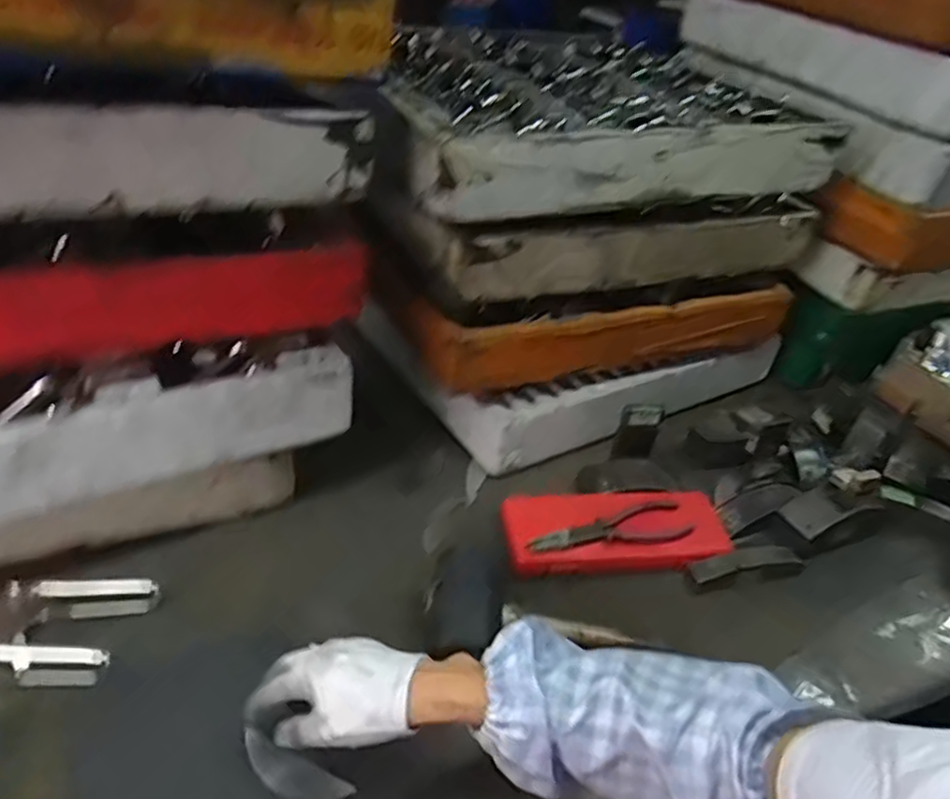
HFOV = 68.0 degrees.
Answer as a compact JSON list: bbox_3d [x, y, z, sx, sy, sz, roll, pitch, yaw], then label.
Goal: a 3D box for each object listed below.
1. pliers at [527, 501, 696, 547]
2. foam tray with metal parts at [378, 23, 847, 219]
[{"bbox_3d":[0.155,0.149,0.780,0.190,0.025,0.044,-9,38,-22],"label":"pliers"},{"bbox_3d":[0.098,-0.372,0.895,0.521,0.092,0.447,-12,40,-26],"label":"foam tray with metal parts"}]

